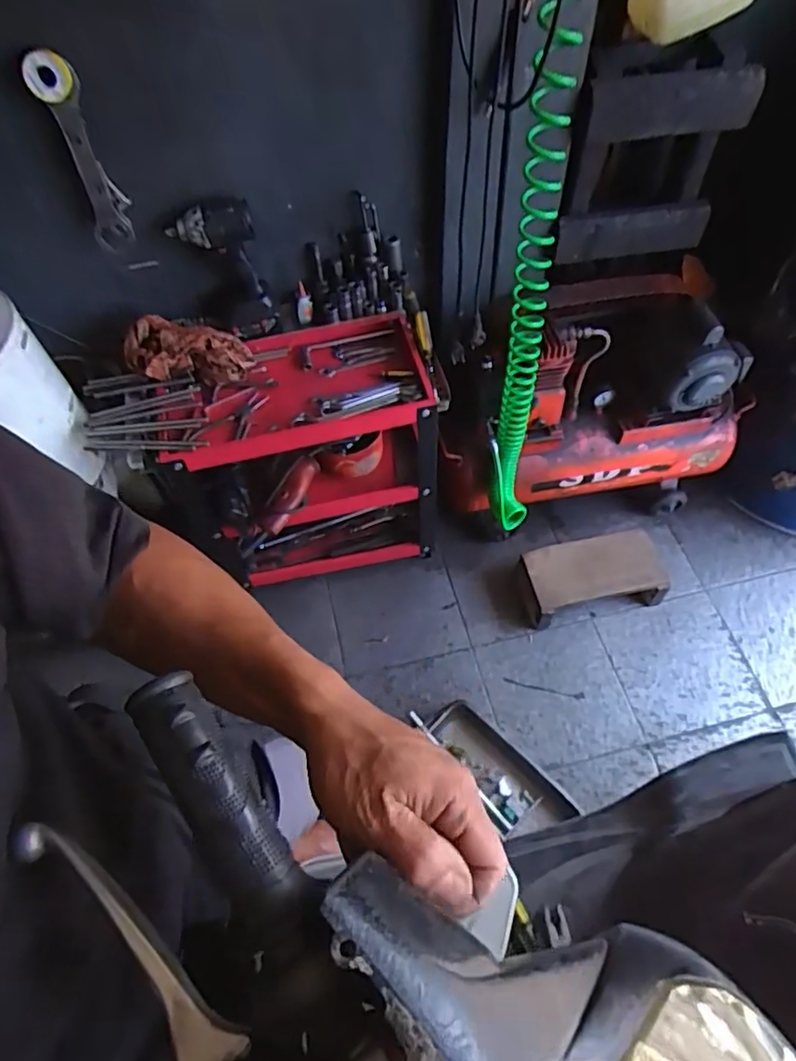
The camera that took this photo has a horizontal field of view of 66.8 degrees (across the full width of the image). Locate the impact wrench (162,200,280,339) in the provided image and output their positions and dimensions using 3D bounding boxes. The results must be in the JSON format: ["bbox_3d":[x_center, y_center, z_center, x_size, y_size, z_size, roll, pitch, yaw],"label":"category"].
[{"bbox_3d":[-0.307,-0.460,1.087,0.145,0.234,0.079,-20,60,-10],"label":"impact wrench"}]

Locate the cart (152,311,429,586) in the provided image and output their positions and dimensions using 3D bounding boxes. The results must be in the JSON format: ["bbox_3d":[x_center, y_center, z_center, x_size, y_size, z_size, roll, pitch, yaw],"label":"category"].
[{"bbox_3d":[-0.190,-0.128,1.292,0.506,0.490,0.277,-17,59,-8],"label":"cart"}]

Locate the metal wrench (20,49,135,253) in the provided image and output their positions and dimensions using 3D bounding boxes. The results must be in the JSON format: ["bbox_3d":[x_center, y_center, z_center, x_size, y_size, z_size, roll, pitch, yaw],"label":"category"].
[{"bbox_3d":[-0.469,-0.557,0.910,0.066,0.280,0.032,2,58,2],"label":"metal wrench"}]

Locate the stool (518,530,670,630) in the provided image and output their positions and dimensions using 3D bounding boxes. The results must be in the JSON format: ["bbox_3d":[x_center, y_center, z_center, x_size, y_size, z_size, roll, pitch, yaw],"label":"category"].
[{"bbox_3d":[0.454,0.108,1.440,0.325,0.114,0.162,-11,59,-4],"label":"stool"}]

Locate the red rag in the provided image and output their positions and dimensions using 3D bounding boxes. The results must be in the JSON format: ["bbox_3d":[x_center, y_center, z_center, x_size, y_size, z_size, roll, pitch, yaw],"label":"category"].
[{"bbox_3d":[-0.390,-0.329,1.127,0.225,0.092,0.100,-7,59,-2],"label":"red rag"}]

